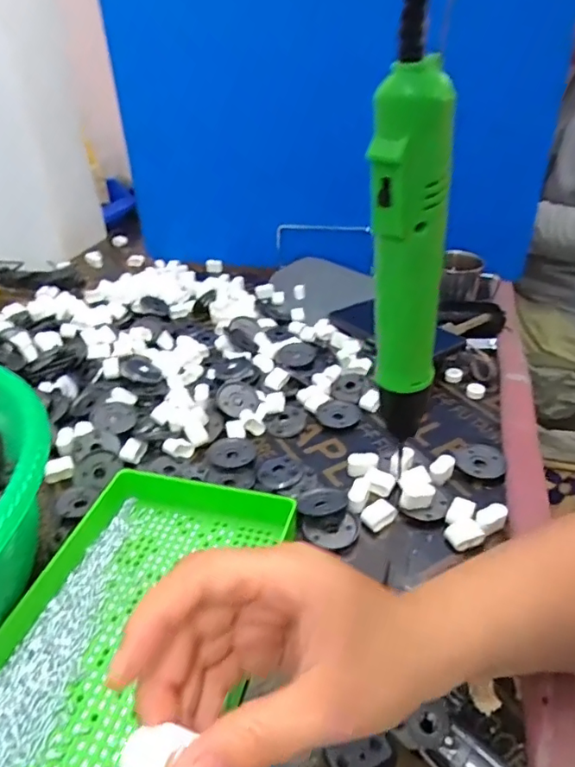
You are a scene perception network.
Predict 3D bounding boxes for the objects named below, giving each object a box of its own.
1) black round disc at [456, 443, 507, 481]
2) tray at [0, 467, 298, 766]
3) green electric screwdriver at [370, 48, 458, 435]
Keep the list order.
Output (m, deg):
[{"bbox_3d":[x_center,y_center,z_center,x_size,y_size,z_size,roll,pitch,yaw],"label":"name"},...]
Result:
[{"bbox_3d":[0.171,0.069,0.465,0.040,0.008,0.047,11,36,18],"label":"black round disc"},{"bbox_3d":[-0.103,0.155,0.321,0.155,0.031,0.241,7,35,13],"label":"tray"},{"bbox_3d":[0.061,-0.053,0.271,0.045,0.187,0.039,10,36,17],"label":"green electric screwdriver"}]

